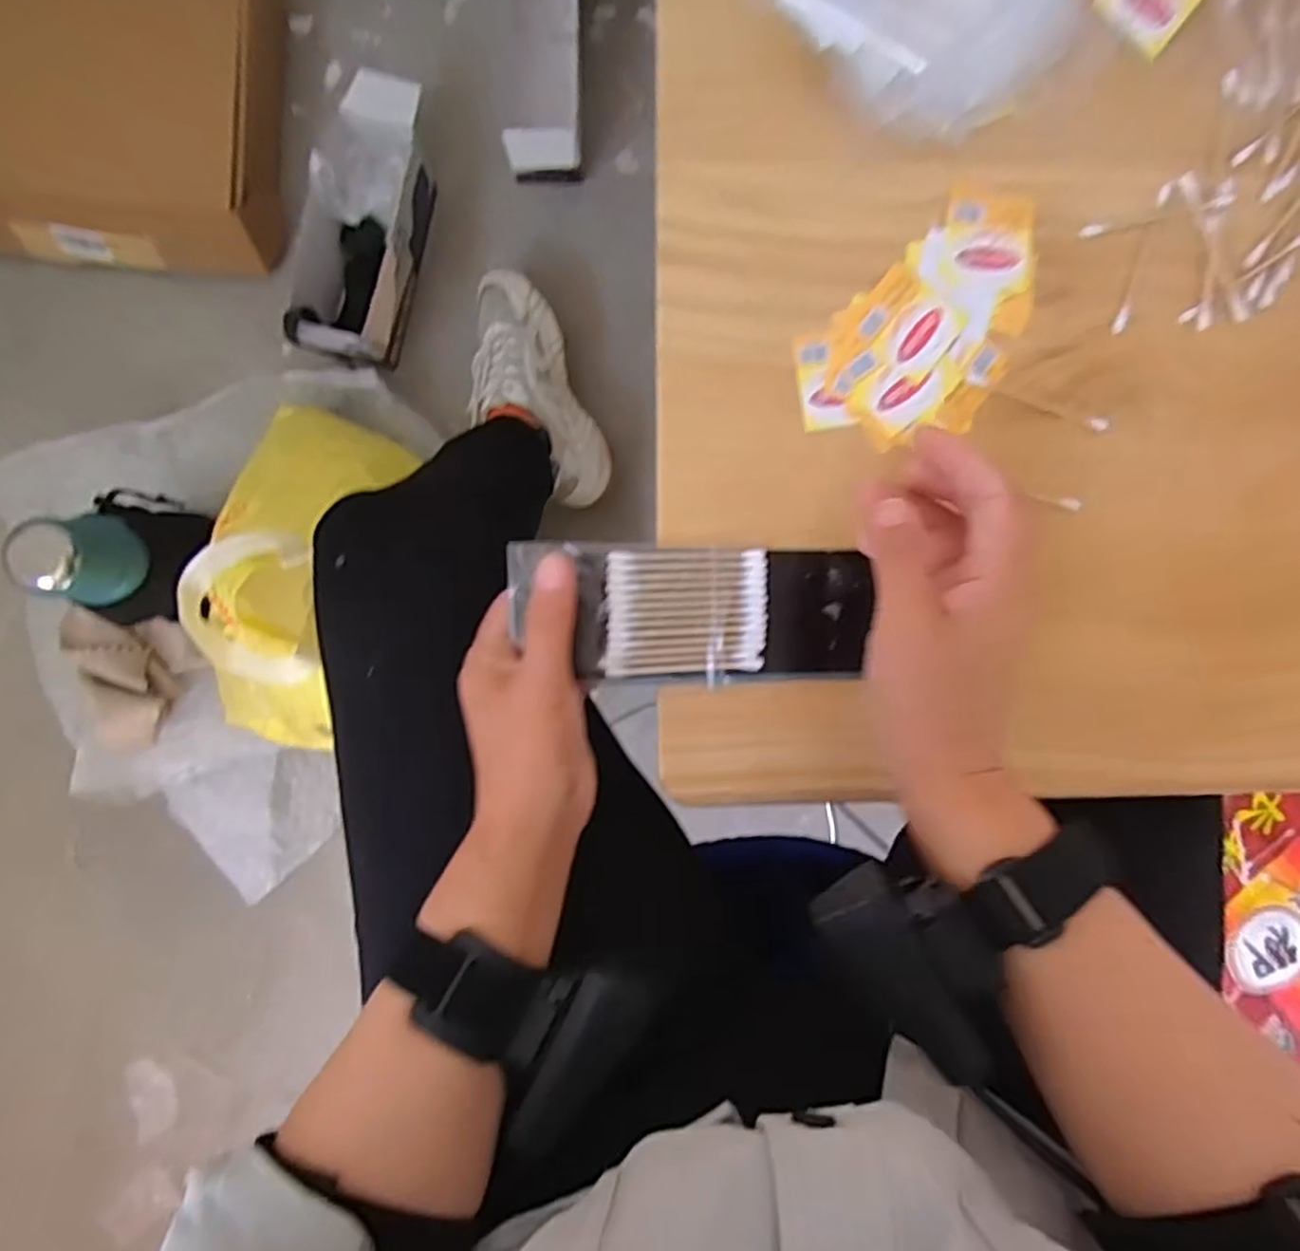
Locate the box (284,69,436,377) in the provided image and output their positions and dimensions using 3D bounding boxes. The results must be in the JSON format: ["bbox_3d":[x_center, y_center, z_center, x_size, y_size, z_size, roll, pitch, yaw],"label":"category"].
[{"bbox_3d":[-0.303,-0.408,0.764,0.102,0.121,0.273,10,92,-3],"label":"box"}]

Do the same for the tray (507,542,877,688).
[{"bbox_3d":[0.019,-0.005,0.334,0.161,0.014,0.062,3,95,-4],"label":"tray"}]

